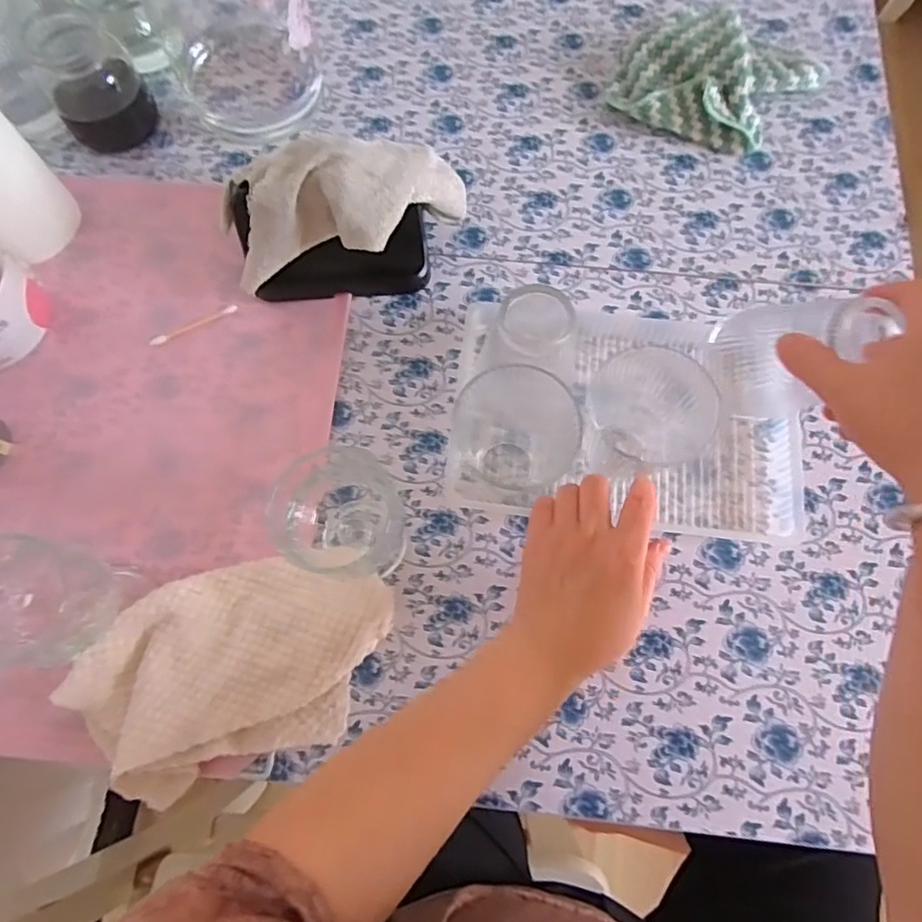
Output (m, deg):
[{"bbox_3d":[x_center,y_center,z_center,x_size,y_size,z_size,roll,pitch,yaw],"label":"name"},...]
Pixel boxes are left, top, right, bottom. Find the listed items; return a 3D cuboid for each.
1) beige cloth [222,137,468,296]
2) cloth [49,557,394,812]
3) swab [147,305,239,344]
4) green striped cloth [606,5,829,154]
[{"bbox_3d":[-0.079,-0.175,0.412,0.170,0.072,0.071,-15,74,-4],"label":"beige cloth"},{"bbox_3d":[-0.136,0.125,0.364,0.187,0.037,0.118,-19,73,-5],"label":"cloth"},{"bbox_3d":[-0.208,-0.106,0.454,0.071,0.004,0.008,-25,73,-7],"label":"swab"},{"bbox_3d":[0.225,-0.339,0.506,0.168,0.050,0.135,22,74,8],"label":"green striped cloth"}]

